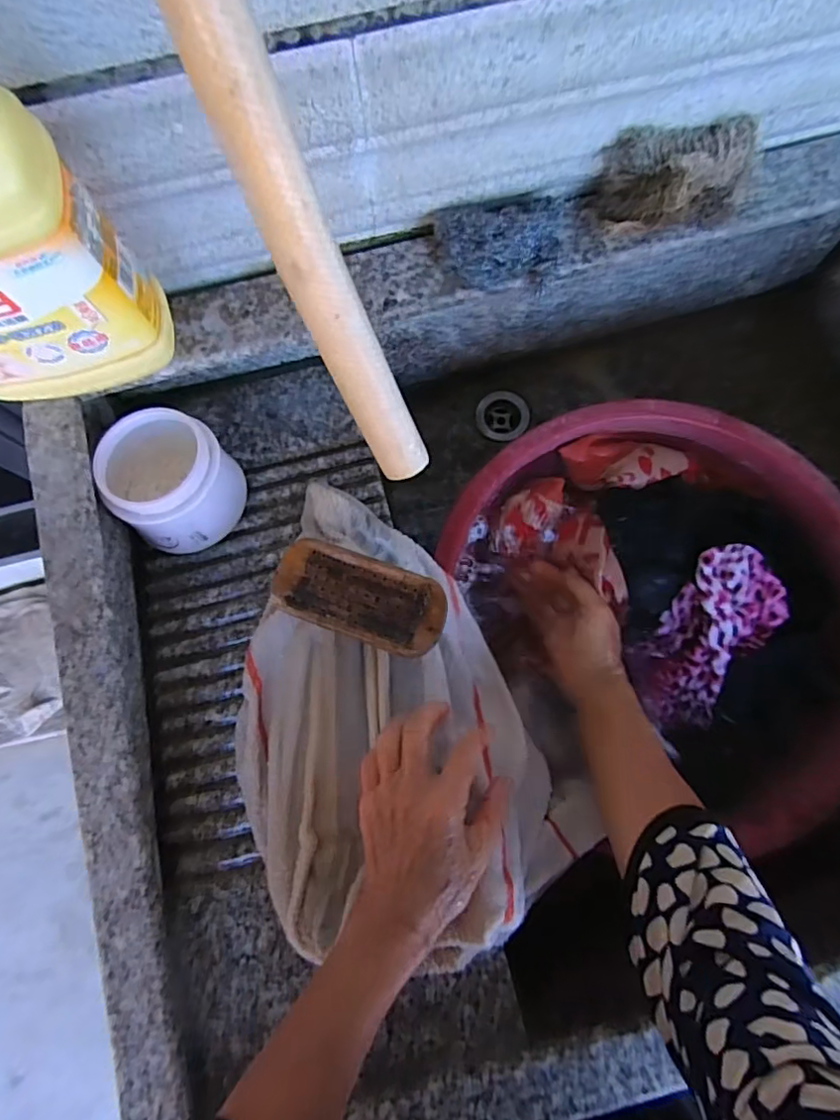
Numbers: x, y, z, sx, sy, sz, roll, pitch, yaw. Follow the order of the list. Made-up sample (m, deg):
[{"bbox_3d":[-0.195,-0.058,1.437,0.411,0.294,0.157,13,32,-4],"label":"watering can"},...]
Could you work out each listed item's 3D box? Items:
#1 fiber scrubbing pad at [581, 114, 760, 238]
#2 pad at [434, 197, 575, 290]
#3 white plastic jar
[{"bbox_3d":[0.185,-0.279,0.424,0.111,0.044,0.051,-10,79,-3],"label":"fiber scrubbing pad"},{"bbox_3d":[0.069,-0.240,0.425,0.106,0.033,0.056,-11,79,-3],"label":"pad"},{"bbox_3d":[-0.198,-0.062,0.463,0.096,0.063,0.090,0,79,-1],"label":"white plastic jar"}]

